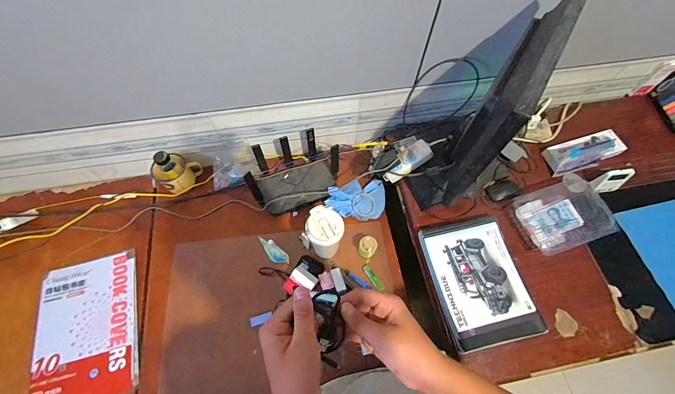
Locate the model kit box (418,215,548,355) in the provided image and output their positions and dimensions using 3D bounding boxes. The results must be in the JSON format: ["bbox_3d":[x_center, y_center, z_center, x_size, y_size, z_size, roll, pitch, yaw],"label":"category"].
[{"bbox_3d":[0.331,0.193,0.719,0.199,0.040,0.286,-13,65,-7],"label":"model kit box"}]

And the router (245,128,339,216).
[{"bbox_3d":[-0.121,-0.067,0.867,0.251,0.146,0.155,-17,65,-8],"label":"router"}]

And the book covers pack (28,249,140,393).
[{"bbox_3d":[-0.626,0.322,0.752,0.238,0.013,0.332,-16,65,-8],"label":"book covers pack"}]

